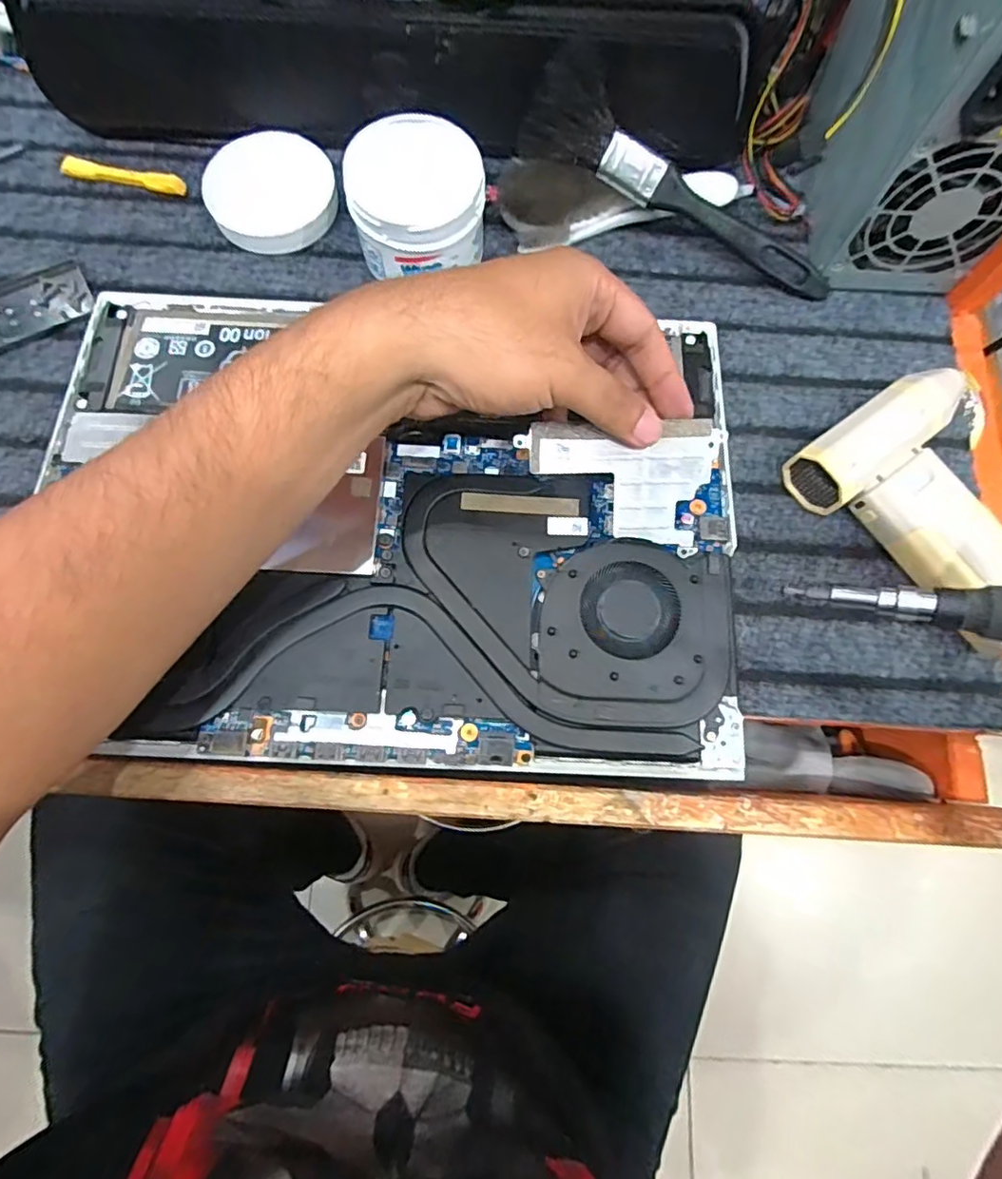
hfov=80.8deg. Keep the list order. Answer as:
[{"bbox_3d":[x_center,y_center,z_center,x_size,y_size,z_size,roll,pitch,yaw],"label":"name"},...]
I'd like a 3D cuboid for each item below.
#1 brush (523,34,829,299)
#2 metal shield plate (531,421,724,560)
[{"bbox_3d":[0.109,-0.235,0.348,0.201,0.020,0.052,28,112,-8],"label":"brush"},{"bbox_3d":[0.057,-0.053,0.285,0.087,0.007,0.060,7,103,1],"label":"metal shield plate"}]

